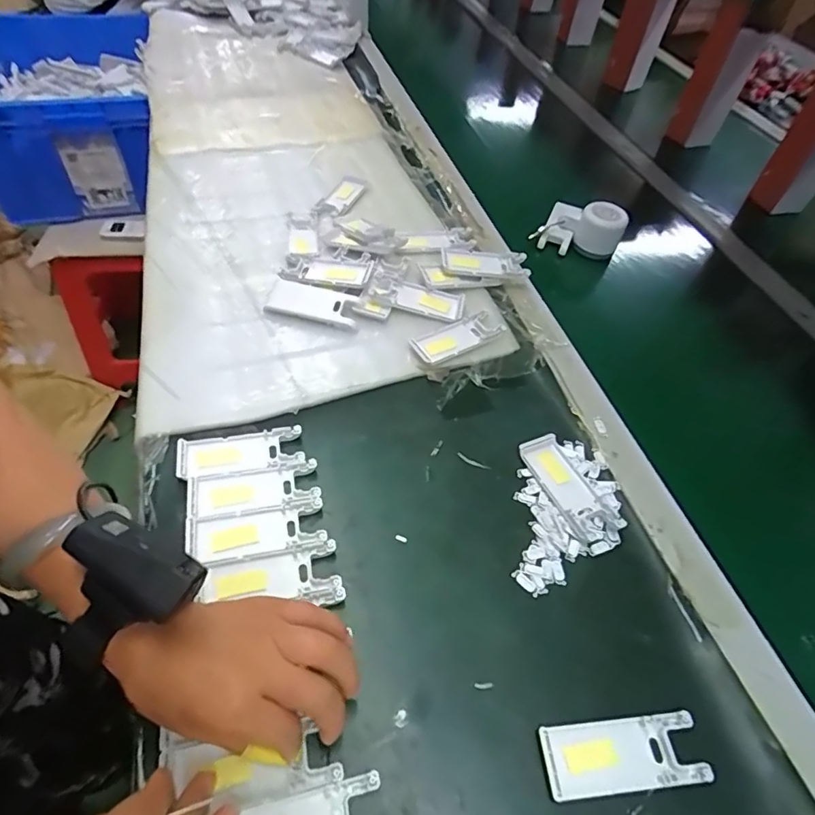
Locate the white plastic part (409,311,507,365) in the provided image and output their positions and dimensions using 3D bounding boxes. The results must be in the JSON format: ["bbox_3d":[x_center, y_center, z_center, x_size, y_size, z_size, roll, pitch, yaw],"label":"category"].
[{"bbox_3d":[0.051,-0.078,0.556,0.099,0.010,0.046,-27,59,-24],"label":"white plastic part"}]

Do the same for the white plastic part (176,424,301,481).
[{"bbox_3d":[-0.147,0.039,0.454,0.102,0.006,0.038,-7,53,-11],"label":"white plastic part"}]

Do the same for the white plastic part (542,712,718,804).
[{"bbox_3d":[0.141,0.229,0.339,0.105,0.008,0.040,-2,55,-7],"label":"white plastic part"}]

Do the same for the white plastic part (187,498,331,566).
[{"bbox_3d":[-0.119,0.100,0.412,0.102,0.007,0.040,-6,53,-11],"label":"white plastic part"}]

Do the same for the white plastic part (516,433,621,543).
[{"bbox_3d":[0.141,0.069,0.461,0.041,0.010,0.101,-17,56,-19],"label":"white plastic part"}]

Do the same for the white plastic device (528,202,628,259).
[{"bbox_3d":[0.229,-0.236,0.684,0.100,0.058,0.075,29,55,16],"label":"white plastic device"}]

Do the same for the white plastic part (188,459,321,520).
[{"bbox_3d":[-0.128,0.068,0.434,0.102,0.005,0.040,-8,53,-12],"label":"white plastic part"}]

